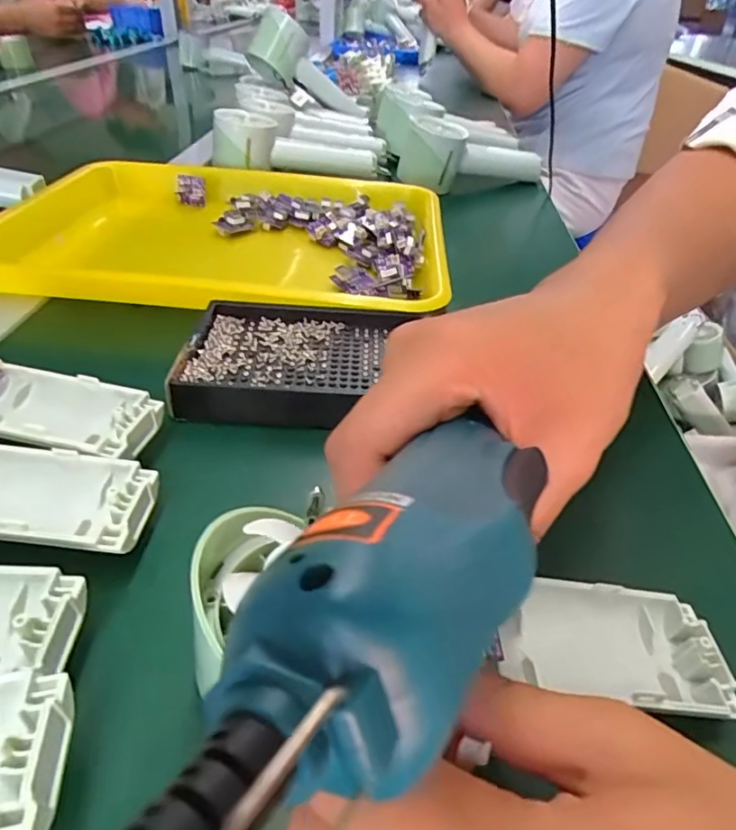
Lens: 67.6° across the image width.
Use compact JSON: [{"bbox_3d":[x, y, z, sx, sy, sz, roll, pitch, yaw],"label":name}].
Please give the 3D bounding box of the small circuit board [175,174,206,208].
[{"bbox_3d":[-0.170,-0.215,0.528,0.028,0.028,0.009,12,41,1],"label":"small circuit board"}]

